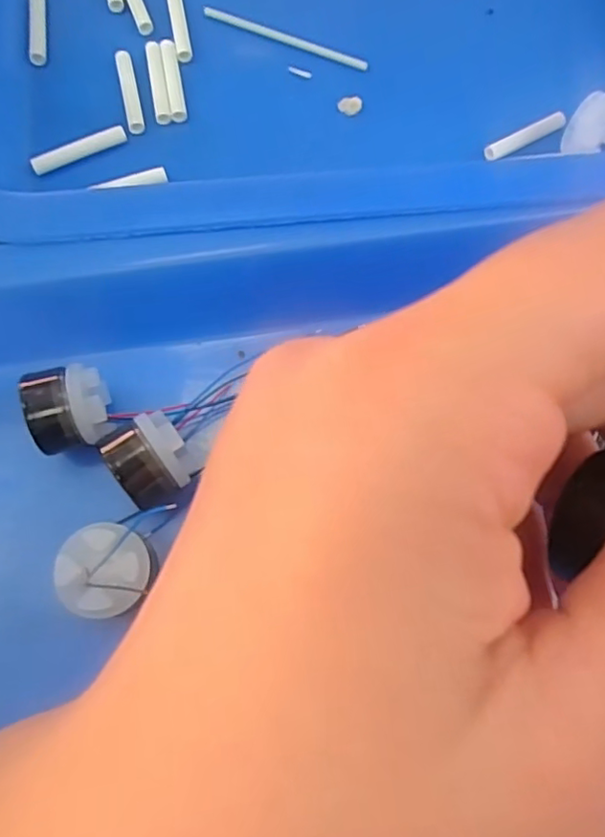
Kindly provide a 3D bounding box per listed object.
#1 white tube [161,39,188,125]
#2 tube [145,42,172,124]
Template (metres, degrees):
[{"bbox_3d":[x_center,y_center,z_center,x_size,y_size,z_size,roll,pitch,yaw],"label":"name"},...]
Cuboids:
[{"bbox_3d":[-0.043,-0.113,0.194,0.005,0.004,0.031,-9,74,-6],"label":"white tube"},{"bbox_3d":[-0.048,-0.112,0.194,0.005,0.004,0.032,-9,74,-6],"label":"tube"}]

